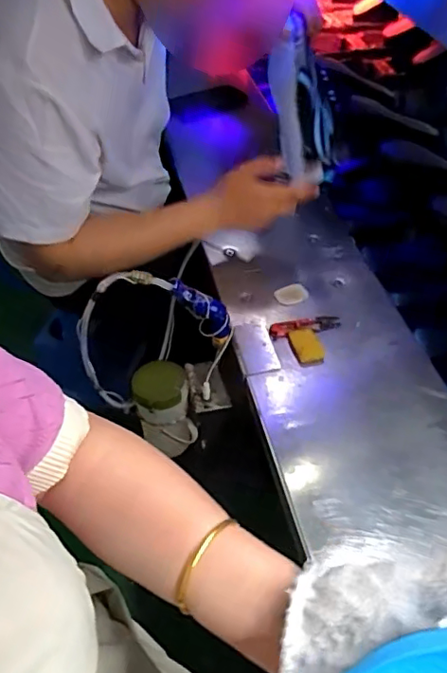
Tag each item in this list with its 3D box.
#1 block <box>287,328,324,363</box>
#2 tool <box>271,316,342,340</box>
[{"bbox_3d":[0.110,0.013,0.733,0.036,0.007,0.053,-12,52,-9],"label":"block"},{"bbox_3d":[0.110,-0.014,0.757,0.099,0.008,0.028,-10,52,-7],"label":"tool"}]

